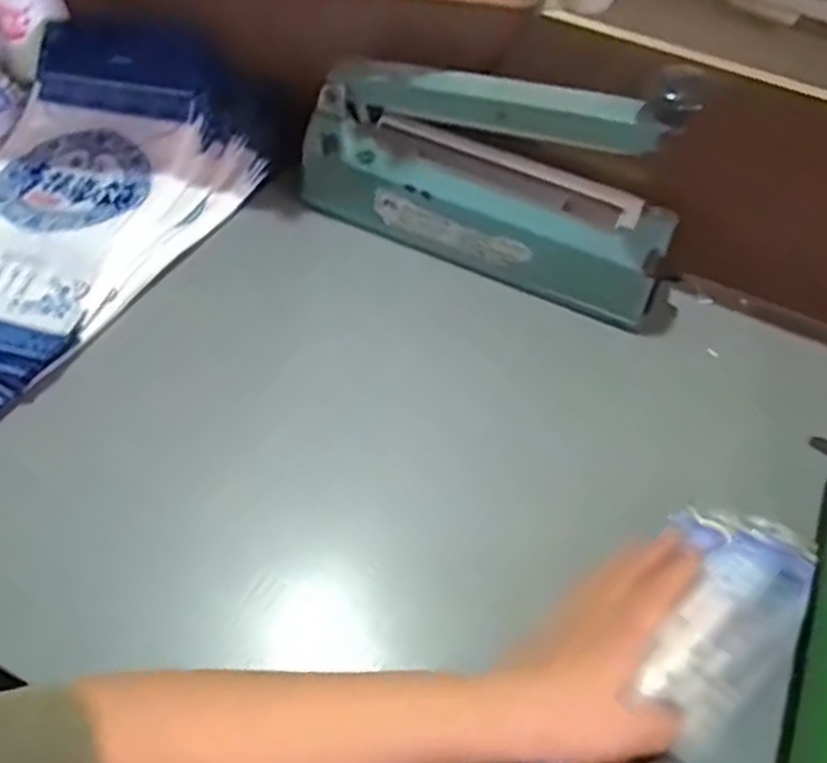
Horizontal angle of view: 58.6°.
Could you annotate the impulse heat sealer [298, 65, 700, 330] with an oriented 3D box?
[{"bbox_3d":[0.053,-0.160,0.561,0.299,0.156,0.062,21,56,11],"label":"impulse heat sealer"}]

